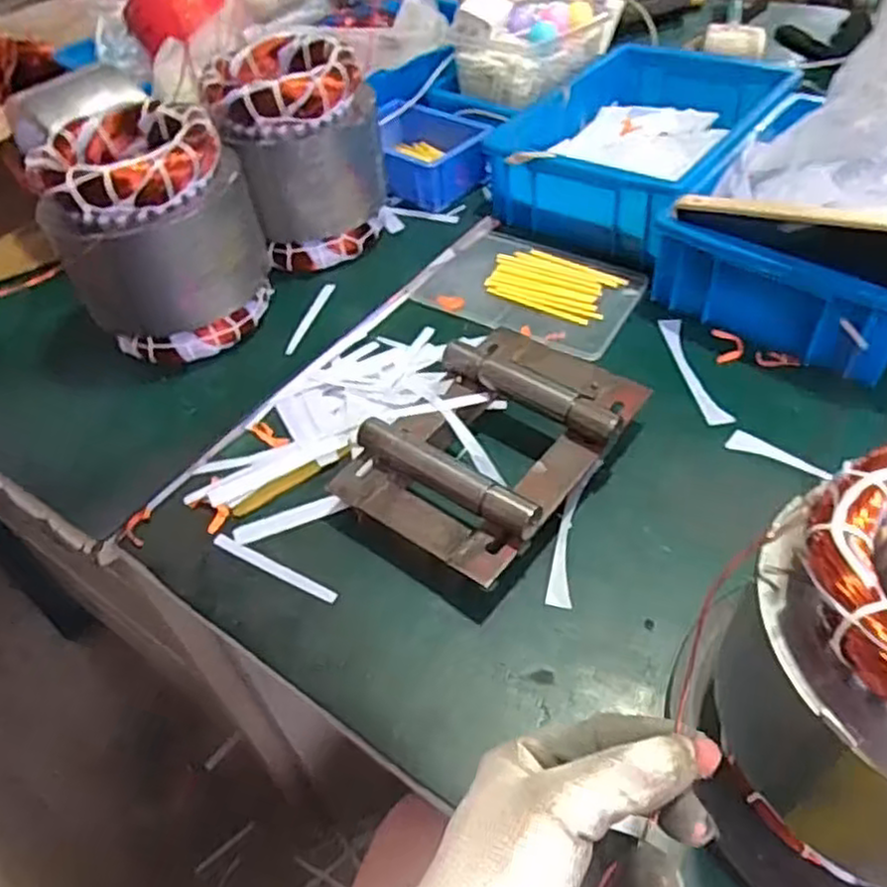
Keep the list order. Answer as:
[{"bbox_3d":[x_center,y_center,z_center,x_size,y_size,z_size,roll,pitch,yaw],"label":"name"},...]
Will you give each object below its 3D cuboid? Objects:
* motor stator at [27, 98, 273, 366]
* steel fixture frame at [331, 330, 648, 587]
[{"bbox_3d":[-0.228,-0.168,0.599,0.146,0.163,0.146,-22,50,-15],"label":"motor stator"},{"bbox_3d":[0.034,-0.002,0.500,0.139,0.049,0.195,31,57,28],"label":"steel fixture frame"}]

